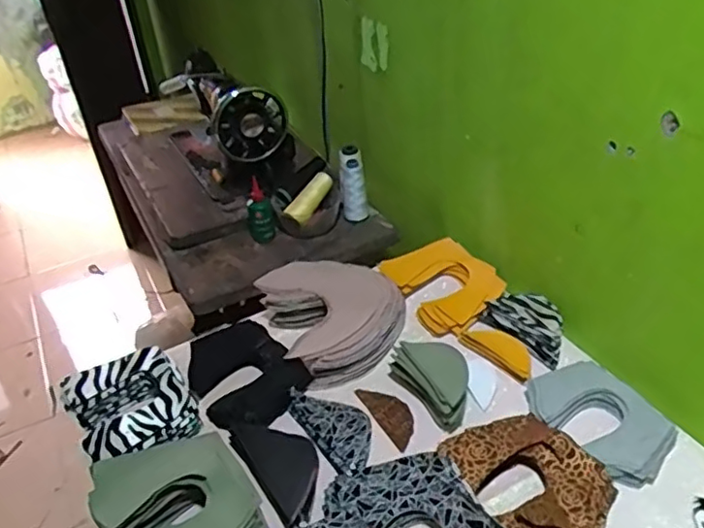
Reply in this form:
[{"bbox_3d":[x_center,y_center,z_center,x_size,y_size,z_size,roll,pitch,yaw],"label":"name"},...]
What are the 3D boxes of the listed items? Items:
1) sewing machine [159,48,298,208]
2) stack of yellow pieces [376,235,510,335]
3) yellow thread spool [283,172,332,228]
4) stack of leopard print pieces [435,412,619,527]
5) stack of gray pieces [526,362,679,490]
[{"bbox_3d":[-0.270,-0.300,1.287,0.176,0.230,0.402,-19,38,-19],"label":"sewing machine"},{"bbox_3d":[0.139,0.029,0.932,0.136,0.046,0.174,-19,38,-19],"label":"stack of yellow pieces"},{"bbox_3d":[-0.073,-0.118,1.103,0.032,0.034,0.109,25,69,34],"label":"yellow thread spool"},{"bbox_3d":[0.196,0.230,0.647,0.132,0.037,0.190,-19,38,-19],"label":"stack of leopard print pieces"},{"bbox_3d":[0.289,0.180,0.715,0.109,0.028,0.160,-22,39,-22],"label":"stack of gray pieces"}]

